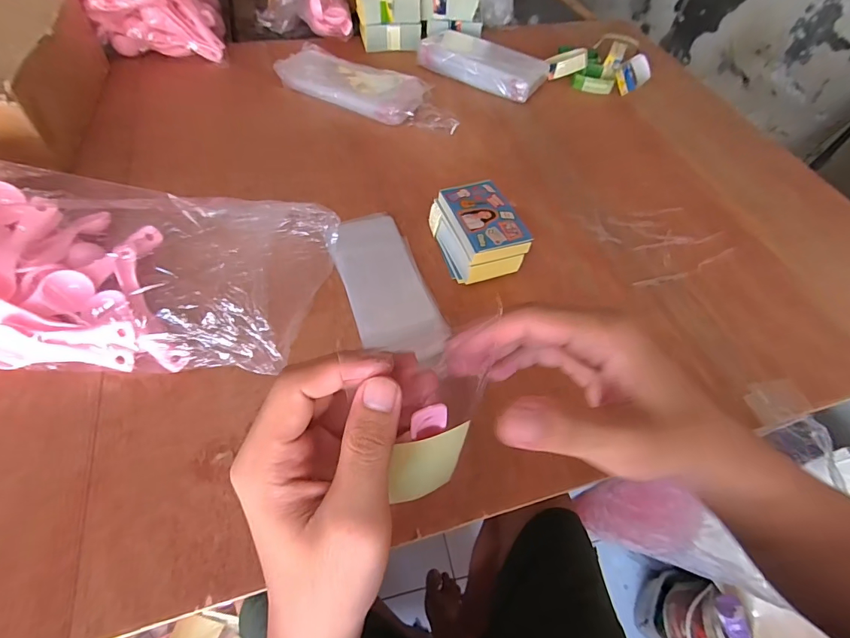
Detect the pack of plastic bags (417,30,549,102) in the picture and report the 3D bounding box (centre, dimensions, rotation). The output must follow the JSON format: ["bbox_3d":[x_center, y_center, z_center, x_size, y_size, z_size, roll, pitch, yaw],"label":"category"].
[{"bbox_3d":[0.092,-0.412,0.673,0.201,0.040,0.112,30,57,17],"label":"pack of plastic bags"}]

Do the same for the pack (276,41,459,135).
[{"bbox_3d":[-0.078,-0.325,0.607,0.275,0.033,0.089,25,56,14],"label":"pack"}]

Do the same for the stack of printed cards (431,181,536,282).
[{"bbox_3d":[0.054,-0.088,0.436,0.070,0.051,0.099,-15,56,-14],"label":"stack of printed cards"}]

